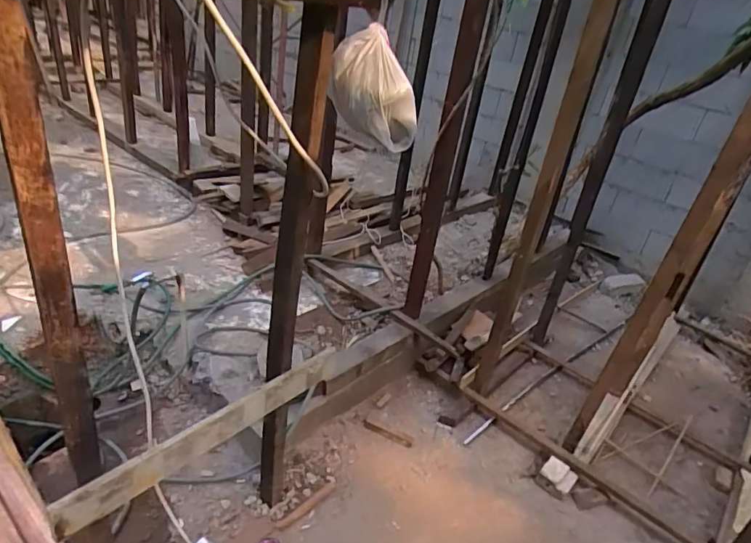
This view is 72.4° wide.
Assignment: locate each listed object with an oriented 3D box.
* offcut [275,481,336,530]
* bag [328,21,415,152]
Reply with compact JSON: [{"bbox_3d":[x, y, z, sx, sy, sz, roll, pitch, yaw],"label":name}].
[{"bbox_3d":[-0.234,0.792,1.735,0.243,0.010,0.035,-21,39,-39],"label":"offcut"},{"bbox_3d":[-0.006,-0.393,1.112,0.186,0.229,0.186,5,30,-5],"label":"bag"}]

